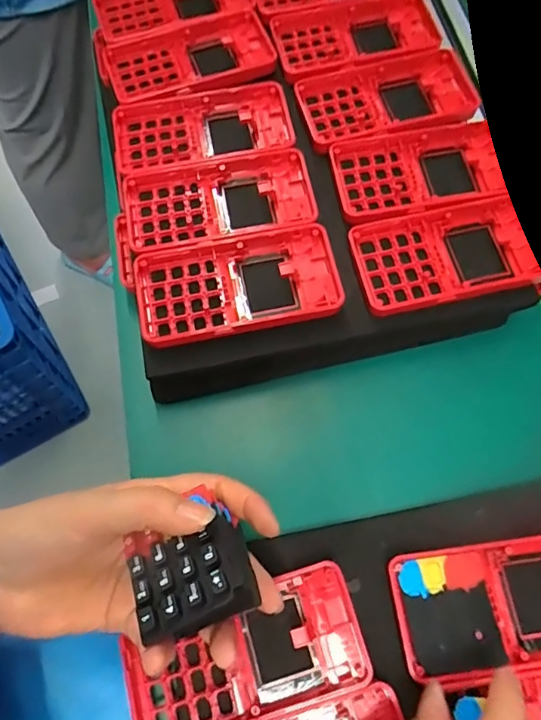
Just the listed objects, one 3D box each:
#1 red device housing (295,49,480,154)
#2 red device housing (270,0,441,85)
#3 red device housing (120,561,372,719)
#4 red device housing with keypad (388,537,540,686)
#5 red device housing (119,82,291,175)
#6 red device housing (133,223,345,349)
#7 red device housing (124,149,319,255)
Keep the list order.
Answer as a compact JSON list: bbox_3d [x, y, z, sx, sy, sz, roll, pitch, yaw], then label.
[{"bbox_3d":[0.086,-0.192,0.379,0.128,0.010,0.072,-12,68,-4],"label":"red device housing"},{"bbox_3d":[0.065,-0.254,0.404,0.126,0.010,0.076,-13,68,-4],"label":"red device housing"},{"bbox_3d":[-0.012,0.158,0.270,0.122,0.014,0.059,-22,69,-7],"label":"red device housing"},{"bbox_3d":[0.129,0.131,0.280,0.121,0.014,0.059,-7,69,-4],"label":"red device housing with keypad"},{"bbox_3d":[-0.048,-0.166,0.370,0.125,0.011,0.070,-10,68,-3],"label":"red device housing"},{"bbox_3d":[-0.020,-0.047,0.322,0.124,0.013,0.063,-11,68,-3],"label":"red device housing"},{"bbox_3d":[-0.033,-0.105,0.349,0.125,0.016,0.066,-12,68,-3],"label":"red device housing"}]

